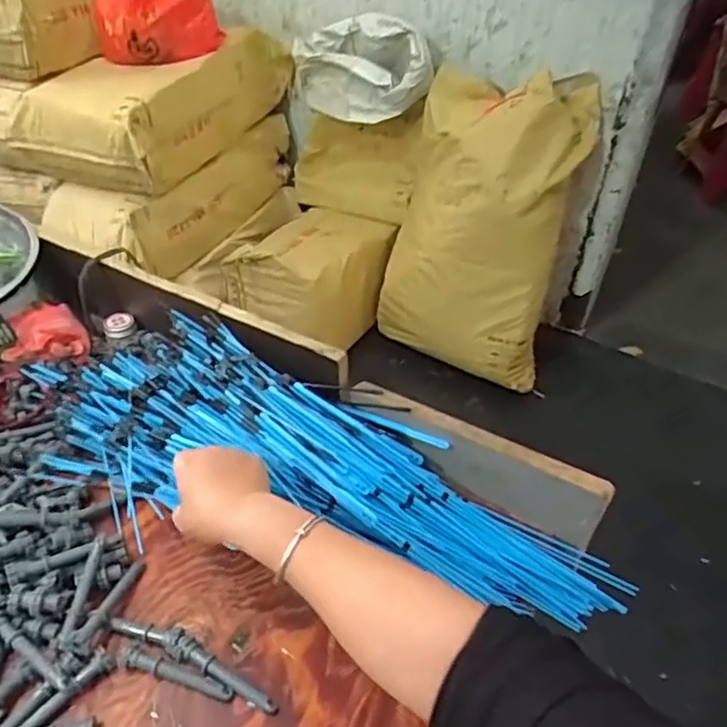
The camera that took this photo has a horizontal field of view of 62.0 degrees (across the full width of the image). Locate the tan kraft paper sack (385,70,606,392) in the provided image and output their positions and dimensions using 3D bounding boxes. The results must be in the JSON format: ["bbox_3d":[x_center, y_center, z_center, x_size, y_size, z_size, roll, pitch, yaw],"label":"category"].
[{"bbox_3d":[0.333,-0.383,1.780,0.511,0.852,0.250,15,27,17],"label":"tan kraft paper sack"}]

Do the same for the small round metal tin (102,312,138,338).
[{"bbox_3d":[-0.328,-0.052,0.812,0.039,0.019,0.033,-20,46,-24],"label":"small round metal tin"}]

